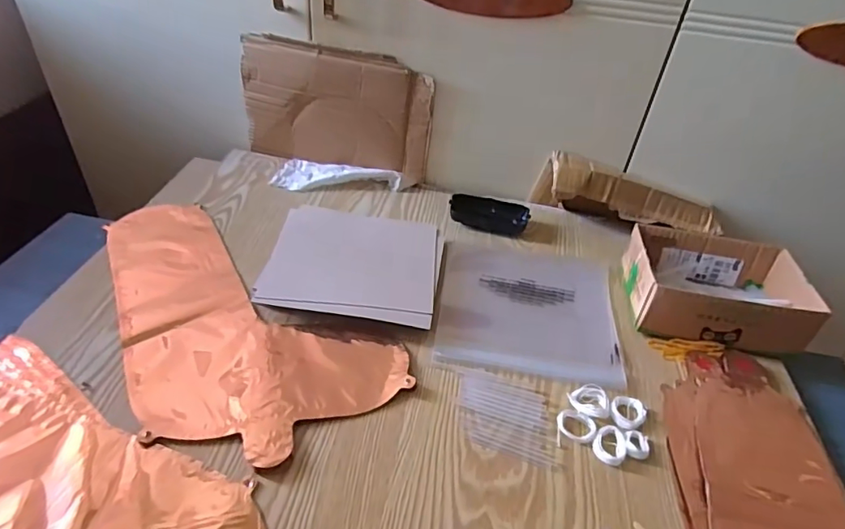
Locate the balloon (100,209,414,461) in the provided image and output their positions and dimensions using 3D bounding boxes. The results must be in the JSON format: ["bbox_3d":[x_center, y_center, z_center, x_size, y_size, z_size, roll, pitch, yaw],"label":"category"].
[{"bbox_3d":[-0.222,0.045,0.554,0.213,0.007,0.402,-27,51,-35],"label":"balloon"}]

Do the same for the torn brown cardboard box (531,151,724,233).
[{"bbox_3d":[0.289,-0.093,0.733,0.250,0.083,0.066,9,40,2],"label":"torn brown cardboard box"}]

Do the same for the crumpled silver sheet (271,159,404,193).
[{"bbox_3d":[-0.125,-0.131,0.763,0.183,0.023,0.072,8,40,1],"label":"crumpled silver sheet"}]

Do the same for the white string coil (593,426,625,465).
[{"bbox_3d":[0.169,0.162,0.465,0.027,0.010,0.033,11,40,4],"label":"white string coil"}]

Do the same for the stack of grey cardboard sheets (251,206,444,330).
[{"bbox_3d":[-0.079,-0.005,0.612,0.197,0.016,0.161,7,49,4],"label":"stack of grey cardboard sheets"}]

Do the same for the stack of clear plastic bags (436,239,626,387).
[{"bbox_3d":[0.123,0.046,0.609,0.202,0.008,0.208,9,40,2],"label":"stack of clear plastic bags"}]

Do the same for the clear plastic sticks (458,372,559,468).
[{"bbox_3d":[0.081,0.142,0.486,0.098,0.004,0.077,16,40,10],"label":"clear plastic sticks"}]

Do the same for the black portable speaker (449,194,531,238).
[{"bbox_3d":[0.093,-0.069,0.722,0.108,0.025,0.048,10,40,3],"label":"black portable speaker"}]

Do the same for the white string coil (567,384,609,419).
[{"bbox_3d":[0.163,0.131,0.499,0.034,0.008,0.037,5,40,-4],"label":"white string coil"}]

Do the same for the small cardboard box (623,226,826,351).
[{"bbox_3d":[0.336,0.029,0.603,0.183,0.069,0.137,11,40,3],"label":"small cardboard box"}]

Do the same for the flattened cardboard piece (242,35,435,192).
[{"bbox_3d":[-0.124,-0.219,0.746,0.273,0.175,0.020,13,40,6],"label":"flattened cardboard piece"}]

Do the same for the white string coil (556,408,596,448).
[{"bbox_3d":[0.143,0.151,0.477,0.034,0.010,0.036,5,40,-4],"label":"white string coil"}]

